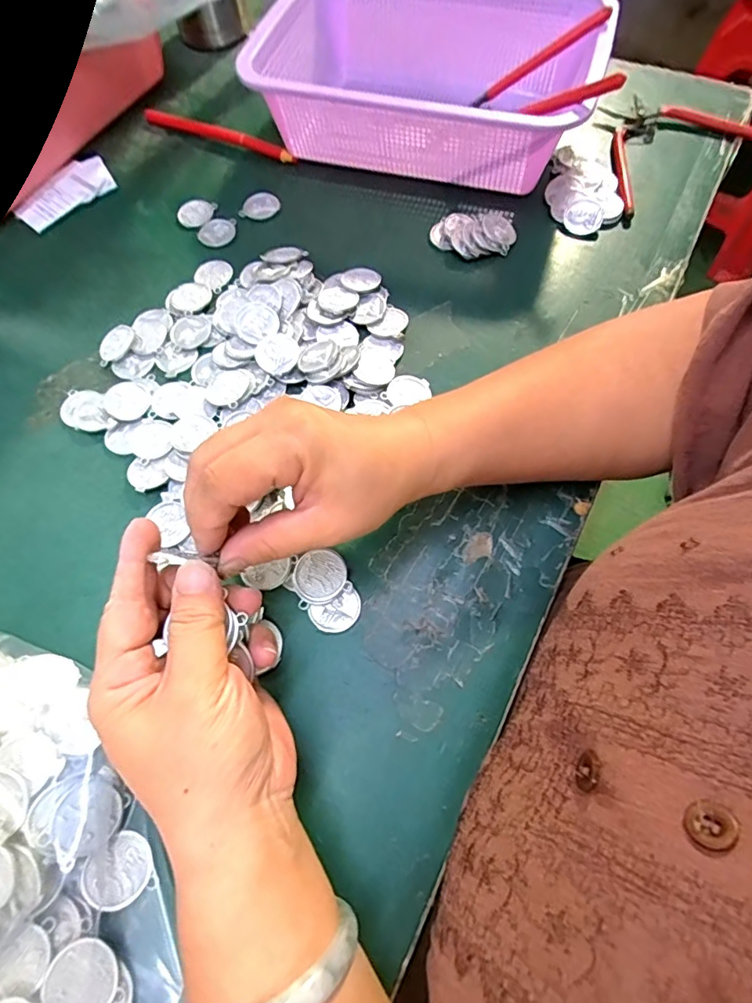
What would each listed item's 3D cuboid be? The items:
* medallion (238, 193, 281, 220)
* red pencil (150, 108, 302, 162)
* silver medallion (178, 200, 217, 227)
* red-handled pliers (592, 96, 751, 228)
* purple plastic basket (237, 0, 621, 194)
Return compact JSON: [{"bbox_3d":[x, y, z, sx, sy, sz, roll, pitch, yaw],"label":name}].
[{"bbox_3d":[-0.098,-0.248,0.429,0.034,0.004,0.022,-14,66,-4],"label":"medallion"},{"bbox_3d":[-0.141,-0.331,0.462,0.159,0.015,0.013,24,69,12],"label":"red pencil"},{"bbox_3d":[-0.151,-0.242,0.428,0.029,0.004,0.030,-1,66,2],"label":"silver medallion"},{"bbox_3d":[0.245,-0.308,0.438,0.170,0.014,0.116,-27,67,-10],"label":"red-handled pliers"},{"bbox_3d":[0.041,-0.347,0.428,0.262,0.078,0.194,16,67,9],"label":"purple plastic basket"}]

